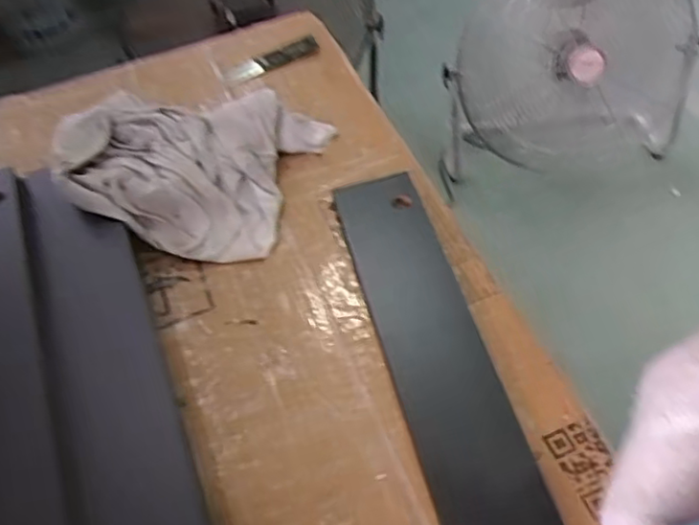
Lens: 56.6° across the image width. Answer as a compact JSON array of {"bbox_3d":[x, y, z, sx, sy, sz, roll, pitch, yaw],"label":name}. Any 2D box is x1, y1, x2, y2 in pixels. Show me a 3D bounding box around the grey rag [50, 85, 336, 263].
[{"bbox_3d":[-0.121,-0.085,0.500,0.164,0.069,0.167,15,55,13],"label":"grey rag"}]

